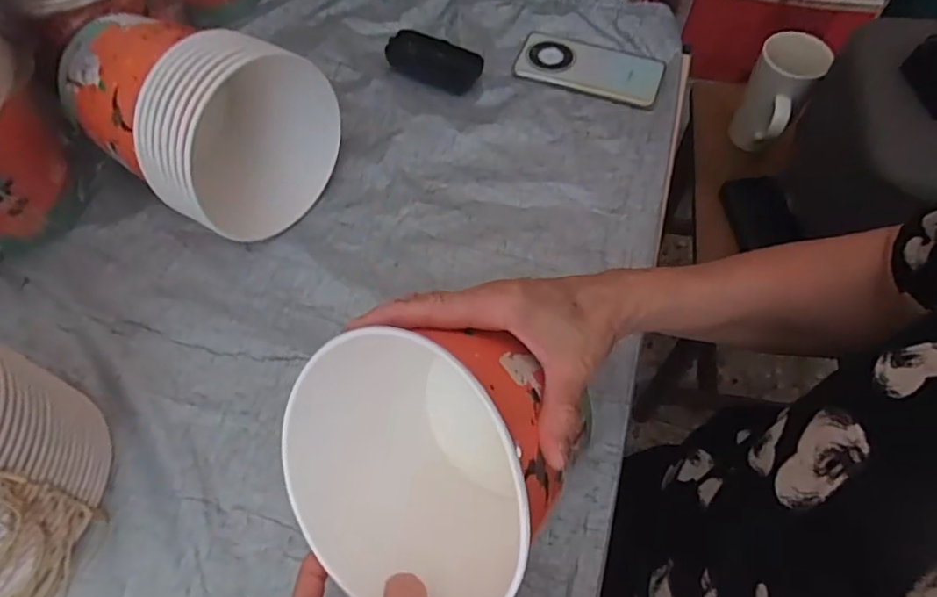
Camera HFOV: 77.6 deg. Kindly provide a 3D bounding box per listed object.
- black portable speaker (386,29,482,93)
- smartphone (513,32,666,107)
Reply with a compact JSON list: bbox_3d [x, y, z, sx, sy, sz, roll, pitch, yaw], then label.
[{"bbox_3d":[-0.040,-0.272,0.668,0.106,0.021,0.051,22,63,12],"label":"black portable speaker"},{"bbox_3d":[0.140,-0.269,0.673,0.163,0.008,0.085,17,62,9],"label":"smartphone"}]

